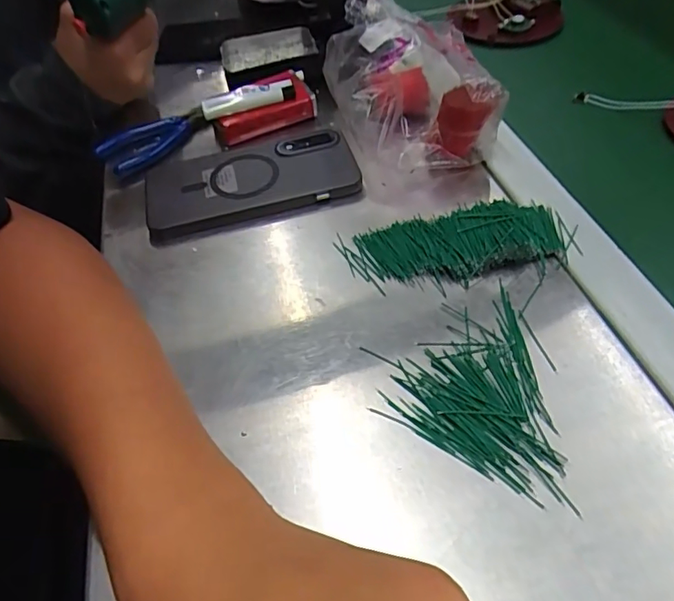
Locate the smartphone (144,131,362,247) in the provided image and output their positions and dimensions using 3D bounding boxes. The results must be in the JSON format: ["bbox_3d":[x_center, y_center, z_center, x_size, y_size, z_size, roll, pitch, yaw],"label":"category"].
[{"bbox_3d":[-0.068,-0.097,0.413,0.161,0.015,0.090,-13,49,-6],"label":"smartphone"}]

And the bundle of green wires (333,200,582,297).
[{"bbox_3d":[0.081,-0.040,0.349,0.153,0.017,0.057,-9,49,-2],"label":"bundle of green wires"}]

